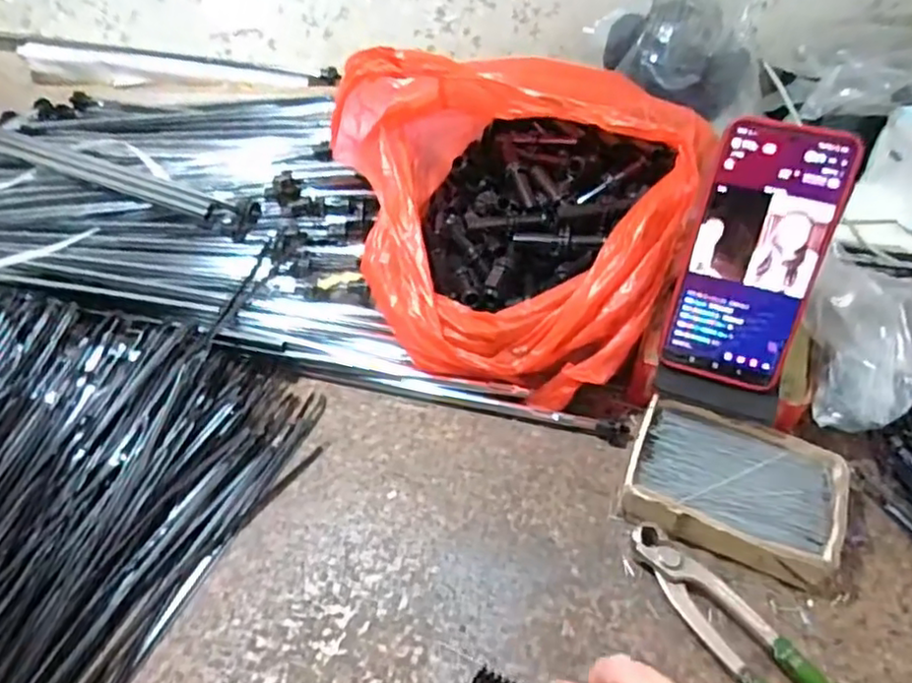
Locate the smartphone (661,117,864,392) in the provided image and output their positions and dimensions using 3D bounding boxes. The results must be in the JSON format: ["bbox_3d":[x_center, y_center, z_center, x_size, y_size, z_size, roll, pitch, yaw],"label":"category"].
[{"bbox_3d":[0.188,-0.051,0.417,0.079,0.163,0.010,17,21,17],"label":"smartphone"}]

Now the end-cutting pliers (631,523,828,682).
[{"bbox_3d":[0.178,0.184,0.371,0.040,0.022,0.197,-26,51,-20],"label":"end-cutting pliers"}]

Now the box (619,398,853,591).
[{"bbox_3d":[0.182,0.100,0.434,0.129,0.039,0.092,17,50,18],"label":"box"}]

